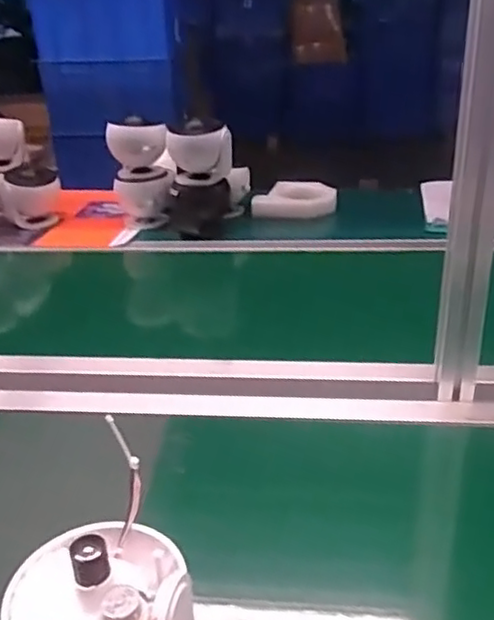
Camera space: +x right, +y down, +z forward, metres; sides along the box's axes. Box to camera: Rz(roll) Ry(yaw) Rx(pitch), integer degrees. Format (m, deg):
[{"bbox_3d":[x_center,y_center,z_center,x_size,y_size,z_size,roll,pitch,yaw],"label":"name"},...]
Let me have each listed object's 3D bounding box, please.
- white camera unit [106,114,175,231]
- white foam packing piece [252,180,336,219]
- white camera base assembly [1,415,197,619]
[{"bbox_3d":[-0.204,-0.263,1.271,0.107,0.202,0.107,-7,27,-9],"label":"white camera unit"},{"bbox_3d":[0.098,-0.229,1.368,0.173,0.053,0.095,-3,27,0],"label":"white foam packing piece"},{"bbox_3d":[-0.100,0.196,0.441,0.117,0.128,0.118,-21,32,-32],"label":"white camera base assembly"}]

